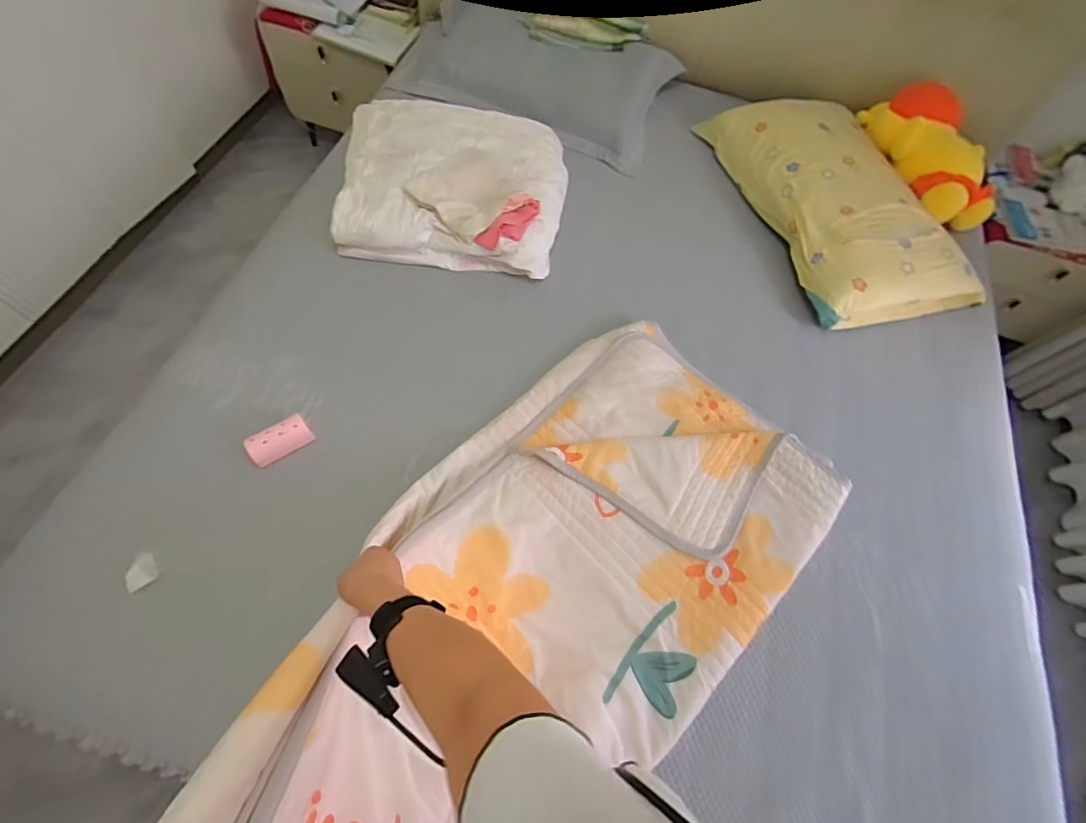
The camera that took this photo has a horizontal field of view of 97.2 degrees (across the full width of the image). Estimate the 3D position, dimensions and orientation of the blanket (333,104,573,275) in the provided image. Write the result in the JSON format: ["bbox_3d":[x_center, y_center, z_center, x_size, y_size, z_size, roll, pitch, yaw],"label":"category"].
[{"bbox_3d":[-0.212,-0.545,1.127,0.522,0.119,0.442,8,64,-3],"label":"blanket"}]

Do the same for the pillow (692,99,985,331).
[{"bbox_3d":[0.738,-0.549,1.195,0.414,0.119,0.718,-12,66,-12],"label":"pillow"}]

